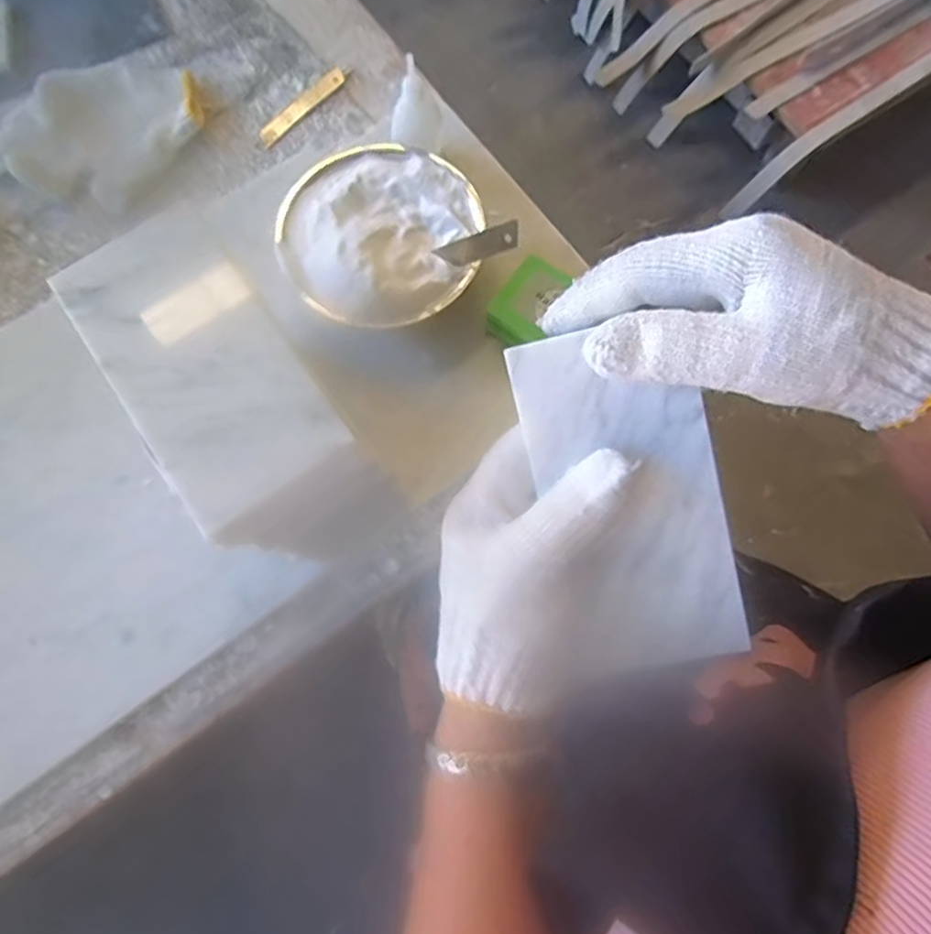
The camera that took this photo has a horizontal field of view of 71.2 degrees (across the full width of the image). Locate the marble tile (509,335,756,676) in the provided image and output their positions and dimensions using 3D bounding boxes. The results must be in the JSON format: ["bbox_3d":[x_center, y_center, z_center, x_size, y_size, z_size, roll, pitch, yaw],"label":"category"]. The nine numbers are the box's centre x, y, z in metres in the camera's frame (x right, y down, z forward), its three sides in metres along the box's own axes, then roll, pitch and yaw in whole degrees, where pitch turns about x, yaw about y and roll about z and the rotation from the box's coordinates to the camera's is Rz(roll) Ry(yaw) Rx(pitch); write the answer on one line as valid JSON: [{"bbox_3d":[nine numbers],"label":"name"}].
[{"bbox_3d":[0.072,0.014,0.281,0.074,0.005,0.149,-13,98,9],"label":"marble tile"}]

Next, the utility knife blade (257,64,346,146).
[{"bbox_3d":[-0.138,-0.306,0.549,0.016,0.004,0.091,39,79,9],"label":"utility knife blade"}]

